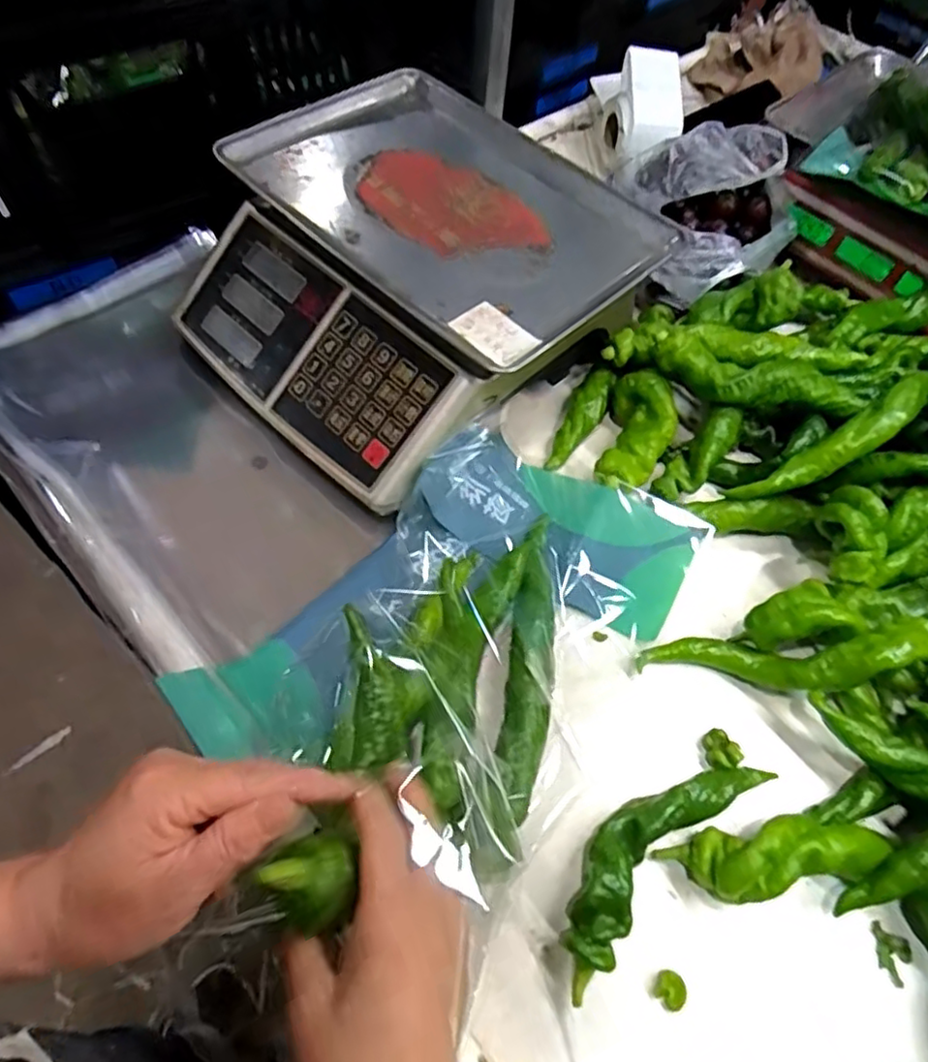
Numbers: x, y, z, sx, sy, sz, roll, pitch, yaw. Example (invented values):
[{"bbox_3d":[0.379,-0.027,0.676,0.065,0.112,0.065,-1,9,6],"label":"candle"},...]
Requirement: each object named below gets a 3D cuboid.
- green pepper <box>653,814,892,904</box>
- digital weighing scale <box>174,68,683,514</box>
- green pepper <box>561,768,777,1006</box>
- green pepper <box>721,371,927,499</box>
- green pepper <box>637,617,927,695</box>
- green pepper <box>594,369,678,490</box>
[{"bbox_3d":[0.185,0.192,0.388,0.126,0.043,0.040,-6,60,-8],"label":"green pepper"},{"bbox_3d":[-0.047,-0.214,0.561,0.327,0.114,0.328,42,66,19],"label":"digital weighing scale"},{"bbox_3d":[0.113,0.186,0.392,0.173,0.029,0.050,-37,68,-22],"label":"green pepper"},{"bbox_3d":[0.283,-0.065,0.493,0.169,0.028,0.030,-33,64,11],"label":"green pepper"},{"bbox_3d":[0.215,0.085,0.443,0.180,0.028,0.044,-6,59,22],"label":"green pepper"},{"bbox_3d":[0.142,-0.080,0.533,0.052,0.031,0.104,14,60,5],"label":"green pepper"}]

